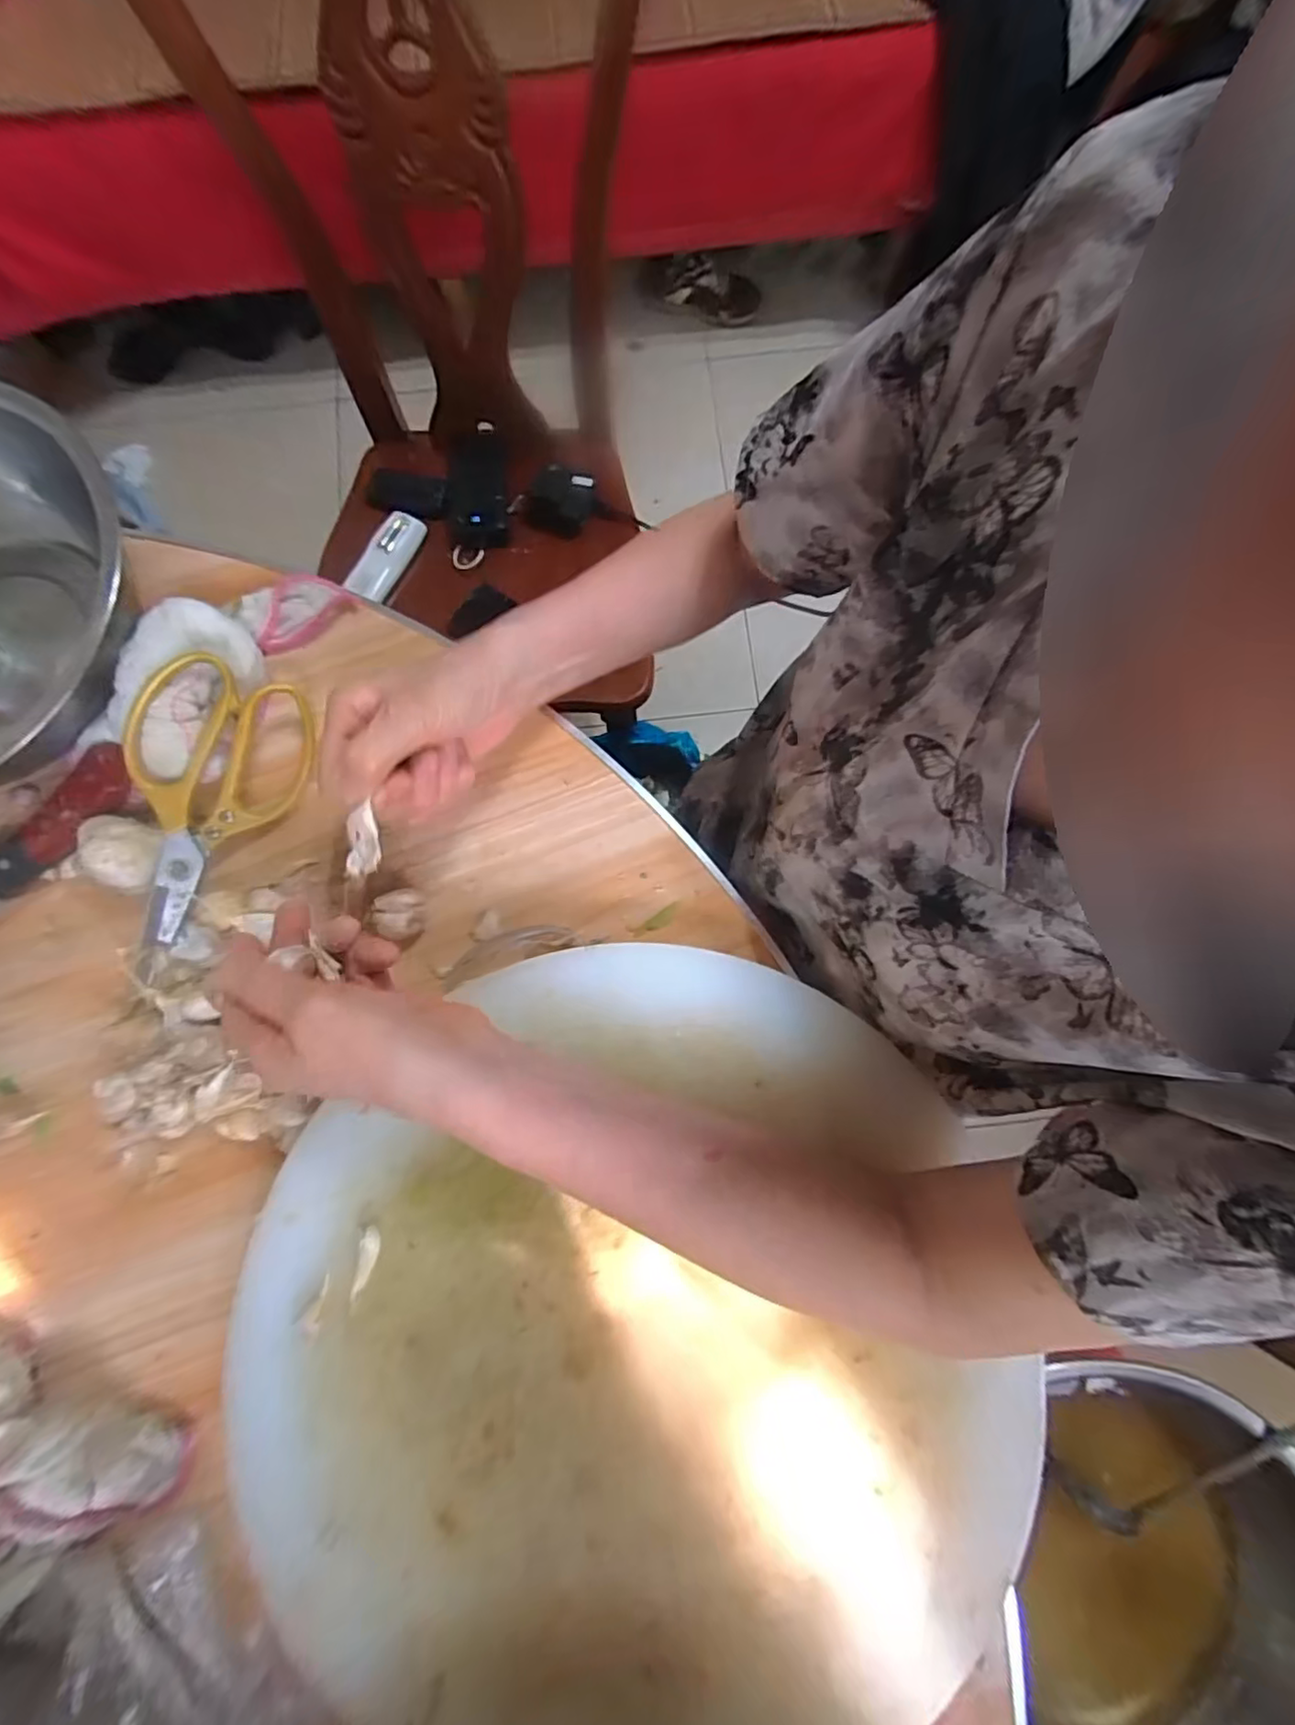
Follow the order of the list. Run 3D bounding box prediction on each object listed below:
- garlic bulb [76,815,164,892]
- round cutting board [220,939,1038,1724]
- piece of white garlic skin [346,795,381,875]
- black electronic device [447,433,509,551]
[{"bbox_3d":[-0.317,-0.006,0.373,0.038,0.036,0.039,0,81,0],"label":"garlic bulb"},{"bbox_3d":[-0.015,0.255,0.324,0.383,0.029,0.399,0,78,1],"label":"round cutting board"},{"bbox_3d":[-0.144,-0.011,0.315,0.022,0.008,0.032,-3,96,24],"label":"piece of white garlic skin"},{"bbox_3d":[-0.214,-0.474,0.783,0.071,0.019,0.160,-10,78,-1],"label":"black electronic device"}]

